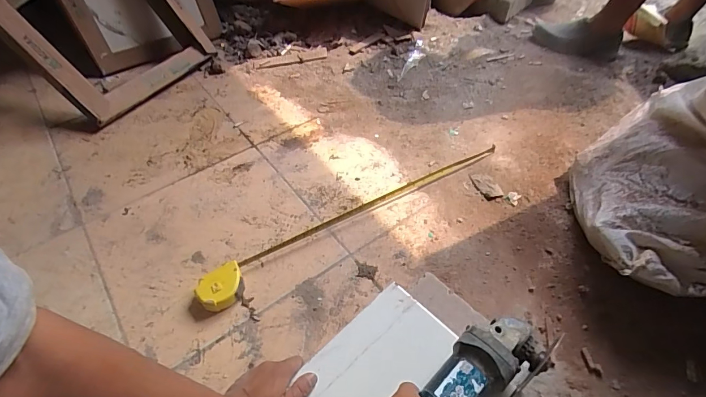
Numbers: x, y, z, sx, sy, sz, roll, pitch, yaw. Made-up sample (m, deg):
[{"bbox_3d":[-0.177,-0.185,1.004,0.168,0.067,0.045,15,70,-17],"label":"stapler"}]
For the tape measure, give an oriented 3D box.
[{"bbox_3d":[0.016,0.026,0.801,0.686,0.034,0.071,-28,54,-21],"label":"tape measure"}]

